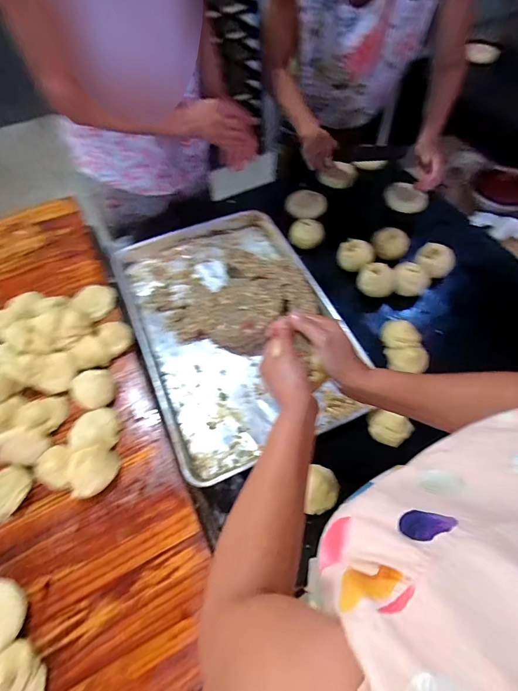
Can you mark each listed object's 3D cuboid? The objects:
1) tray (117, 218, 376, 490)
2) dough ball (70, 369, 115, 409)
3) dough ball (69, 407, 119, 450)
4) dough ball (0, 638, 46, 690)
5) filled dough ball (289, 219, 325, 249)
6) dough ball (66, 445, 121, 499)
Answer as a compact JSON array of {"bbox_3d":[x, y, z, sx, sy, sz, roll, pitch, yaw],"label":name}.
[{"bbox_3d":[-0.061,-0.062,0.765,0.398,0.069,0.588,-23,62,-11],"label":"tray"},{"bbox_3d":[-0.312,0.085,0.664,0.072,0.044,0.069,-35,65,-17],"label":"dough ball"},{"bbox_3d":[-0.296,0.150,0.630,0.068,0.045,0.076,-8,60,-2],"label":"dough ball"},{"bbox_3d":[-0.330,0.447,0.465,0.072,0.037,0.081,-24,62,-11],"label":"dough ball"},{"bbox_3d":[0.124,-0.297,0.897,0.088,0.074,0.080,-1,60,2],"label":"filled dough ball"},{"bbox_3d":[-0.286,0.213,0.596,0.078,0.038,0.066,-36,65,-17],"label":"dough ball"}]

